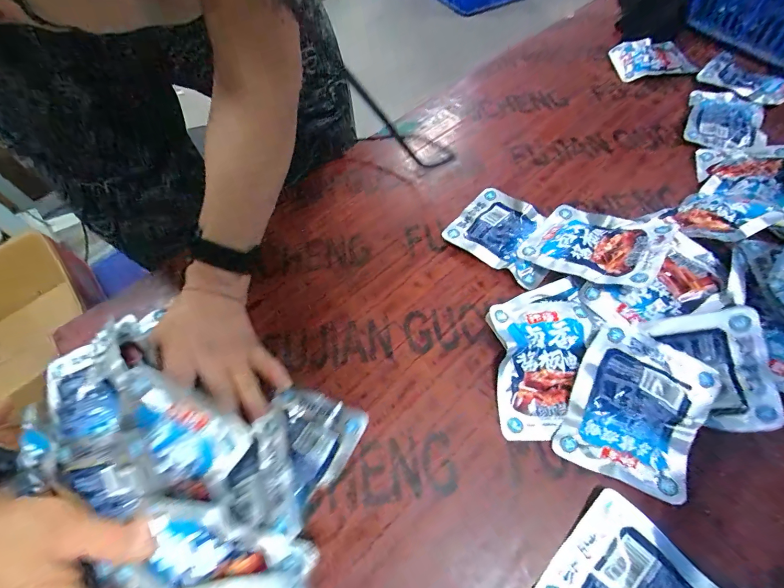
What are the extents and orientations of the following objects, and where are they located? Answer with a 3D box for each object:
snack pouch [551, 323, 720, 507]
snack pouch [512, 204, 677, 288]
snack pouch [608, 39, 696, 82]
[{"bbox_3d":[0.204,0.095,0.300,0.096,0.031,0.123,28,63,21],"label":"snack pouch"},{"bbox_3d":[0.215,-0.056,0.390,0.128,0.016,0.104,21,59,39],"label":"snack pouch"},{"bbox_3d":[0.493,-0.442,0.684,0.159,0.037,0.106,-1,57,4],"label":"snack pouch"}]

